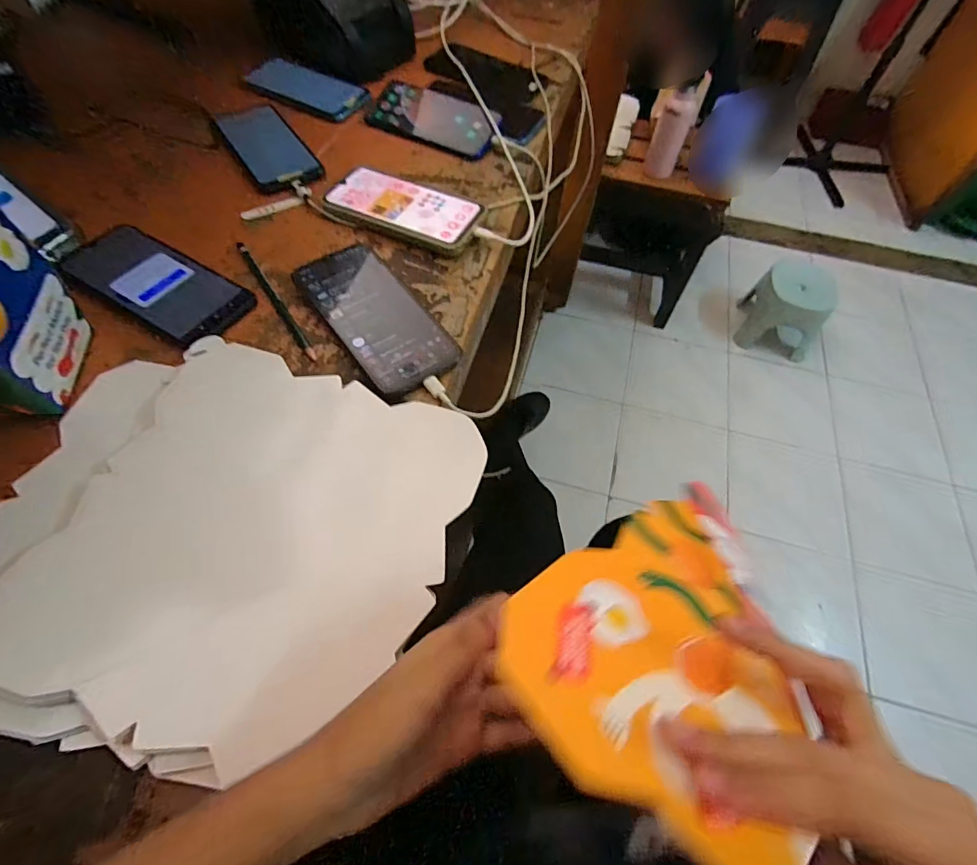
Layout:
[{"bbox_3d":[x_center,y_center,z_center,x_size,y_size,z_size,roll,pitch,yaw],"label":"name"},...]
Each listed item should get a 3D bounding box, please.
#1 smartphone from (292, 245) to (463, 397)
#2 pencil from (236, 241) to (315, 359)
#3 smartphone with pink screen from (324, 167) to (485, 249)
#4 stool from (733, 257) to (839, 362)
[{"bbox_3d":[-0.101,-0.107,0.411,0.078,0.008,0.178,-32,66,-20],"label":"smartphone"},{"bbox_3d":[-0.192,-0.120,0.418,0.008,0.005,0.165,-30,65,-19],"label":"pencil"},{"bbox_3d":[-0.088,-0.229,0.480,0.158,0.016,0.087,26,62,12],"label":"smartphone with pink screen"},{"bbox_3d":[0.928,-0.399,1.454,0.220,0.217,0.240,23,61,10],"label":"stool"}]

